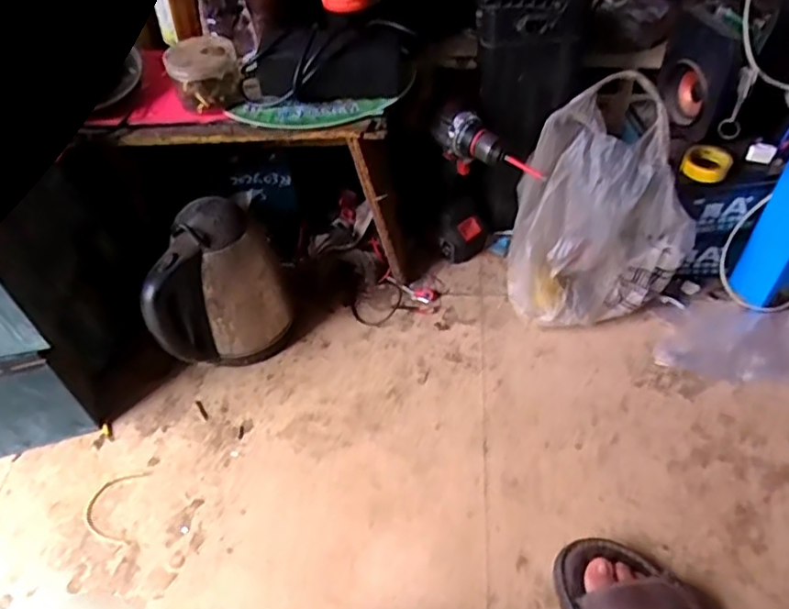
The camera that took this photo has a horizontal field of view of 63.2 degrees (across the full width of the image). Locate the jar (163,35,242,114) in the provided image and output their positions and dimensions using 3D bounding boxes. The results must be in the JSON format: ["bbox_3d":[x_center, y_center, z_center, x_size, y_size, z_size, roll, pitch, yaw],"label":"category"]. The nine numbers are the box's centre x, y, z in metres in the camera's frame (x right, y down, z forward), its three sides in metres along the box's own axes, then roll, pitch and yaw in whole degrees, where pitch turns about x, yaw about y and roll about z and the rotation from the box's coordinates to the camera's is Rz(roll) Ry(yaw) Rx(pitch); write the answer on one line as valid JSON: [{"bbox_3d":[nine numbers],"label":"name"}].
[{"bbox_3d":[-0.235,-0.293,0.797,0.085,0.058,0.083,-15,51,-8],"label":"jar"}]

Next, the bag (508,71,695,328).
[{"bbox_3d":[0.265,-0.111,0.826,0.219,0.295,0.135,-7,50,-2],"label":"bag"}]

